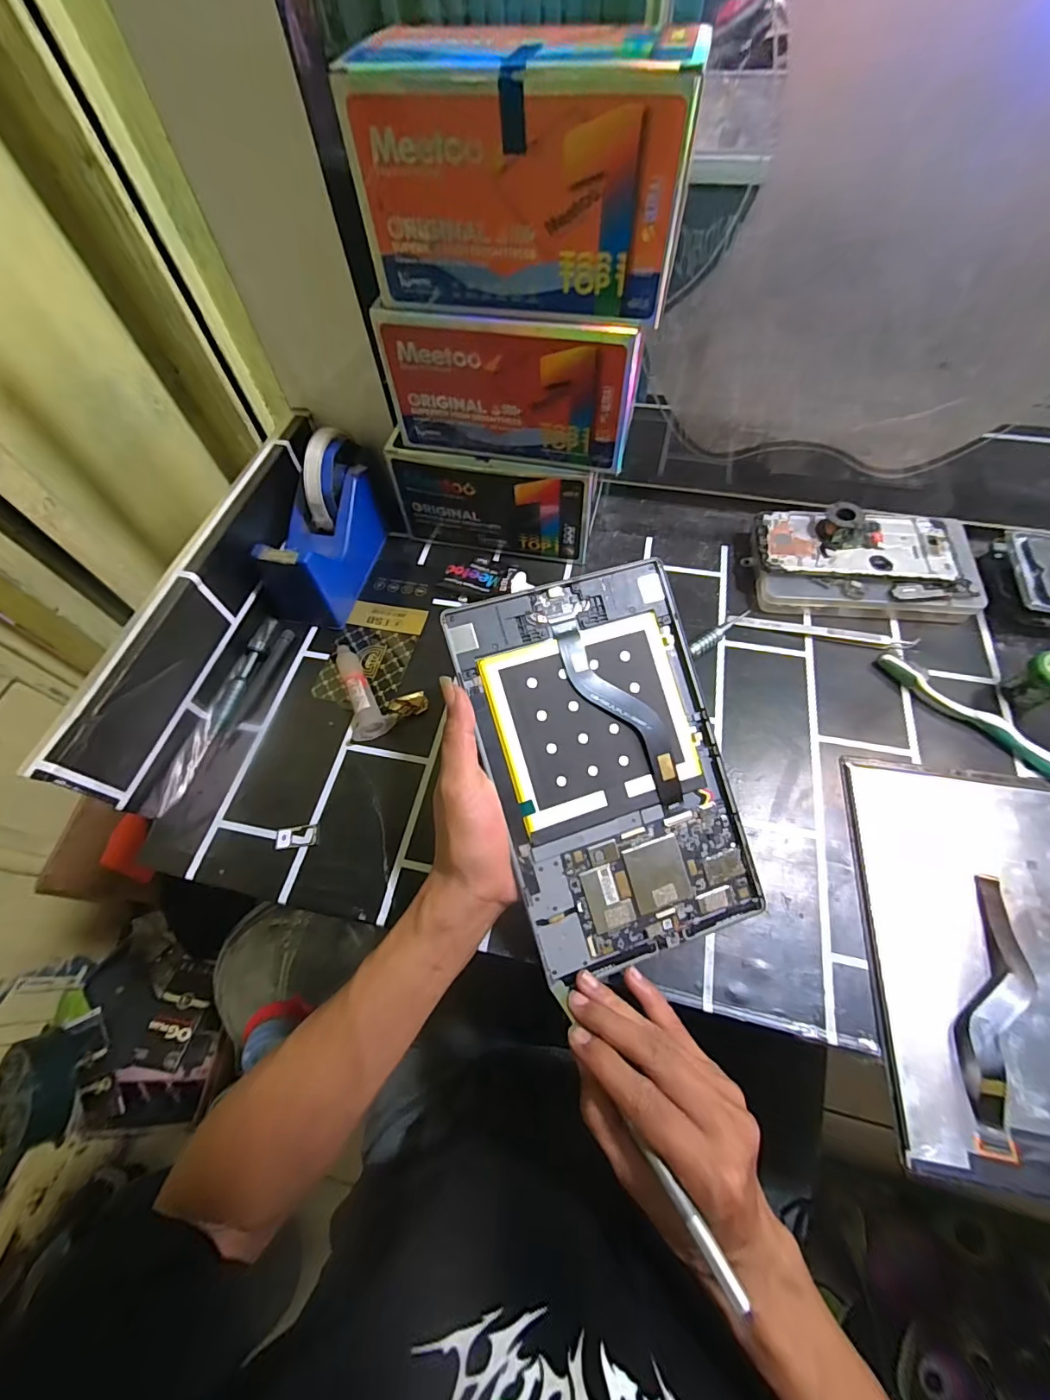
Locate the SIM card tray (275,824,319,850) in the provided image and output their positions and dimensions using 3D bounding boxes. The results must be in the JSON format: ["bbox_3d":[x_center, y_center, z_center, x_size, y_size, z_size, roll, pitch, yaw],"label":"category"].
[{"bbox_3d":[-0.163,0.097,0.351,0.028,0.004,0.015,-9,62,-3],"label":"SIM card tray"}]

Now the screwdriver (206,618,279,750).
[{"bbox_3d":[-0.233,-0.021,0.408,0.014,0.010,0.120,6,62,5],"label":"screwdriver"}]

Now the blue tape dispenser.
[{"bbox_3d":[-0.180,-0.152,0.432,0.066,0.097,0.140,10,63,7],"label":"blue tape dispenser"}]

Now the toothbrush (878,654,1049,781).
[{"bbox_3d":[0.351,0.027,0.363,0.018,0.023,0.188,-38,67,-17],"label":"toothbrush"}]

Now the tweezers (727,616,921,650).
[{"bbox_3d":[0.248,-0.057,0.414,0.144,0.009,0.013,9,63,7],"label":"tweezers"}]

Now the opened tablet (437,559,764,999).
[{"bbox_3d":[0.052,0.039,0.308,0.144,0.005,0.232,-17,88,-10],"label":"opened tablet"}]

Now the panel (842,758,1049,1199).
[{"bbox_3d":[0.289,0.152,0.303,0.144,0.015,0.231,6,63,5],"label":"panel"}]

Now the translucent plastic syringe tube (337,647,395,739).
[{"bbox_3d":[-0.136,-0.010,0.400,0.029,0.020,0.090,-24,64,-10],"label":"translucent plastic syringe tube"}]

